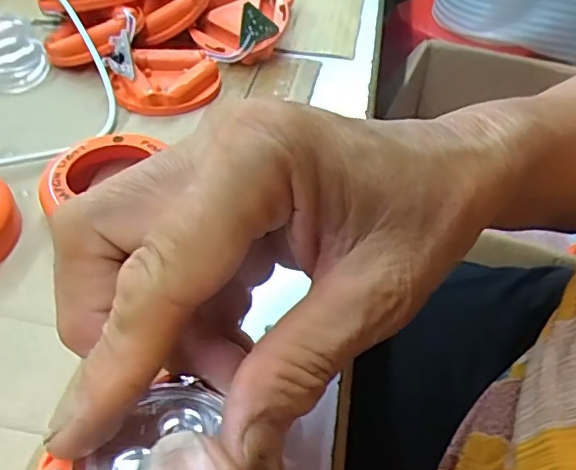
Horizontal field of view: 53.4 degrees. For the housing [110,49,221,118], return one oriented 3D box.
[{"bbox_3d":[-0.073,-0.091,0.338,0.061,0.018,0.050,-3,47,-6],"label":"housing"}]

